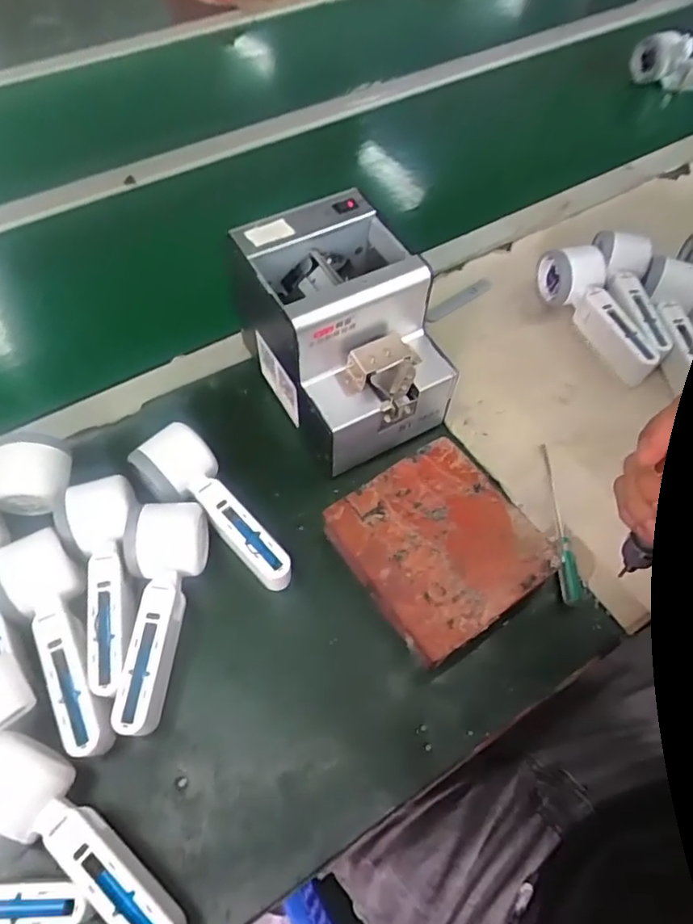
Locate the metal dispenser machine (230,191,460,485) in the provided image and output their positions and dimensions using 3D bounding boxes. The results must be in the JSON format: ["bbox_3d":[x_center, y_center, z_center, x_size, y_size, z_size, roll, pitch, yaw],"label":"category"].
[{"bbox_3d":[0.000,-0.107,0.507,0.128,0.156,0.165,-24,62,-15],"label":"metal dispenser machine"}]

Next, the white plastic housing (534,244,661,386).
[{"bbox_3d":[0.258,-0.153,0.599,0.054,0.057,0.164,-12,60,-8],"label":"white plastic housing"}]

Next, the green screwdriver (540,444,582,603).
[{"bbox_3d":[0.185,0.047,0.499,0.018,0.014,0.153,2,59,0],"label":"green screwdriver"}]

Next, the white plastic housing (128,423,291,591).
[{"bbox_3d":[-0.105,0.039,0.470,0.158,0.048,0.057,39,66,21],"label":"white plastic housing"}]

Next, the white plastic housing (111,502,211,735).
[{"bbox_3d":[-0.148,0.111,0.431,0.058,0.061,0.163,7,59,3],"label":"white plastic housing"}]

